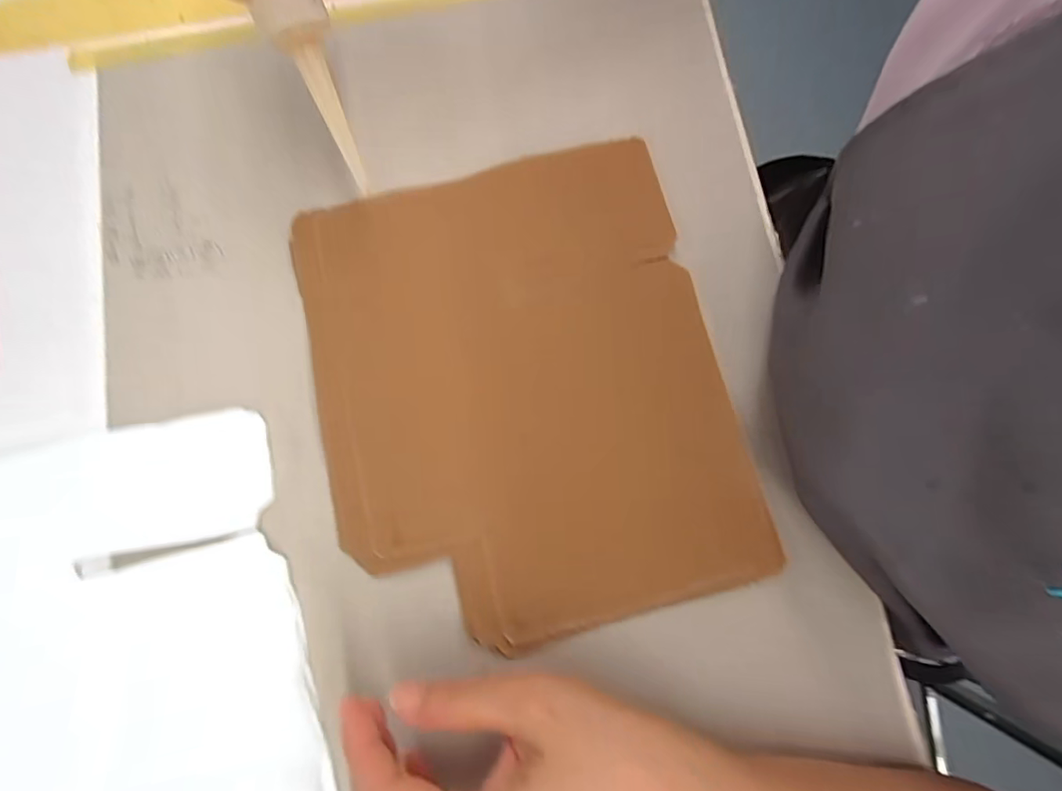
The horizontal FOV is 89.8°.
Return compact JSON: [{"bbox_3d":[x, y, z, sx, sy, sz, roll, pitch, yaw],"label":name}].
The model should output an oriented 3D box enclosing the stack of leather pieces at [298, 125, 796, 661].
[{"bbox_3d":[-0.006,-0.006,0.274,0.201,0.009,0.240,-14,80,-3],"label":"stack of leather pieces"}]

